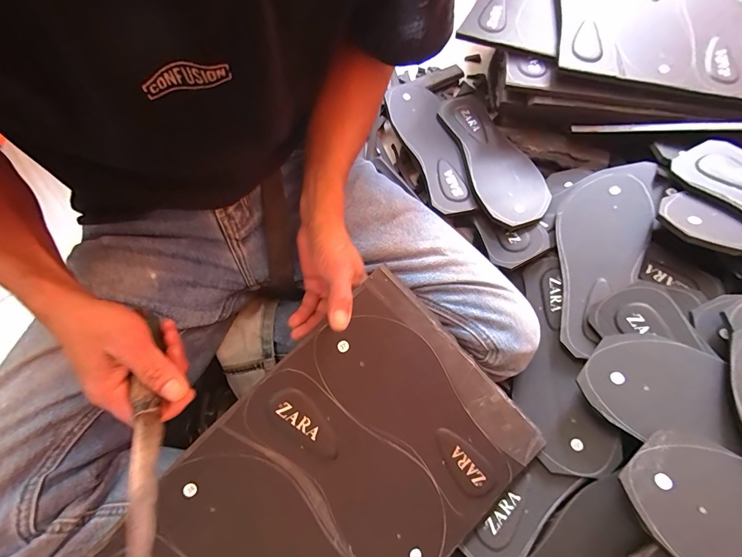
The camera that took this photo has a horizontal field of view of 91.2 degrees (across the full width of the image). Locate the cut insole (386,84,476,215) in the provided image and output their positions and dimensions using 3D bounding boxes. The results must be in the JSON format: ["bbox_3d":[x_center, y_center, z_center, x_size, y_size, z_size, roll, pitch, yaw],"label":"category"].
[{"bbox_3d":[0.089,-0.207,0.559,0.083,0.023,0.248,-14,73,-4],"label":"cut insole"}]

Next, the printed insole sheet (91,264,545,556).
[{"bbox_3d":[-0.095,0.269,0.325,0.248,0.010,0.545,45,80,-5],"label":"printed insole sheet"}]

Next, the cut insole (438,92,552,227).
[{"bbox_3d":[0.175,-0.187,0.543,0.097,0.012,0.265,-18,63,-7],"label":"cut insole"}]

